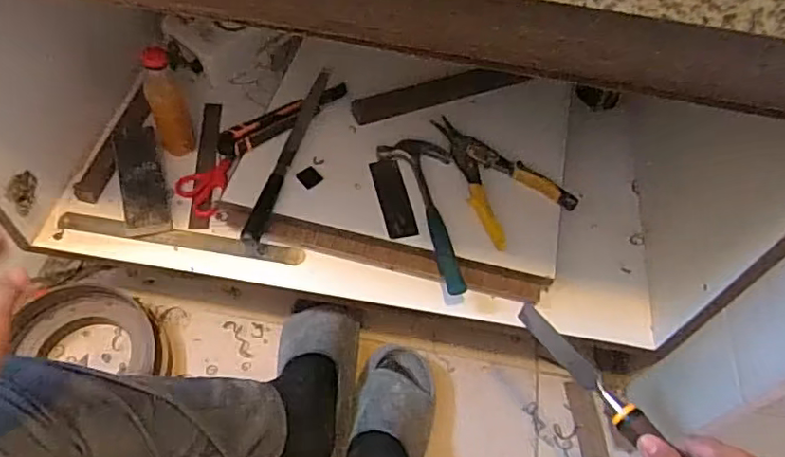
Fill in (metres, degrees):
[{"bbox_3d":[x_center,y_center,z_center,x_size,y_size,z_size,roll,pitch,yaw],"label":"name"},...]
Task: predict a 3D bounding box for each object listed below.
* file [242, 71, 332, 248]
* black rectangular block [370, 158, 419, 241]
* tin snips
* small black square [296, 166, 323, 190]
[{"bbox_3d":[-0.147,-0.116,0.846,0.025,0.021,0.330,13,57,6],"label":"file"},{"bbox_3d":[0.002,-0.044,0.830,0.041,0.008,0.134,-9,57,-11],"label":"black rectangular block"},{"bbox_3d":[0.156,-0.087,0.854,0.135,0.019,0.225,-18,60,-17],"label":"tin snips"},{"bbox_3d":[-0.119,-0.074,0.839,0.031,0.005,0.030,-38,66,-24],"label":"small black square"}]

